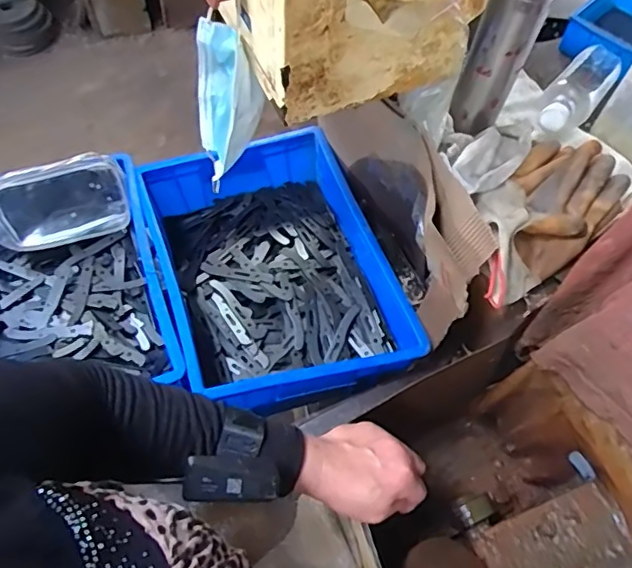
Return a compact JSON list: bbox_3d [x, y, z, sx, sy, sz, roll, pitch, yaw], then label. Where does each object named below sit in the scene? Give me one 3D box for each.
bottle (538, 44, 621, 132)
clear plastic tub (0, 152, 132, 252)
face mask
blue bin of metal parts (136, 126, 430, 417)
[{"bbox_3d":[0.350,-0.259,0.737,0.059,0.051,0.223,33,49,15],"label":"bottle"},{"bbox_3d":[-0.385,-0.124,0.832,0.193,0.117,0.060,-19,33,-13],"label":"clear plastic tub"},{"bbox_3d":[-0.095,-0.194,0.602,0.064,0.155,0.093,-13,62,-11],"label":"face mask"},{"bbox_3d":[-0.061,-0.022,0.817,0.295,0.119,0.414,-16,62,-13],"label":"blue bin of metal parts"}]

